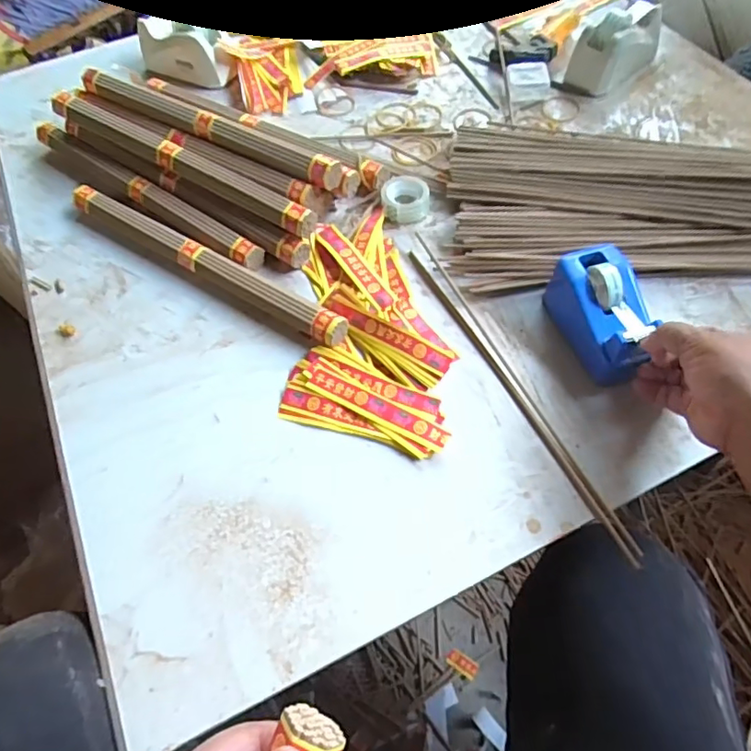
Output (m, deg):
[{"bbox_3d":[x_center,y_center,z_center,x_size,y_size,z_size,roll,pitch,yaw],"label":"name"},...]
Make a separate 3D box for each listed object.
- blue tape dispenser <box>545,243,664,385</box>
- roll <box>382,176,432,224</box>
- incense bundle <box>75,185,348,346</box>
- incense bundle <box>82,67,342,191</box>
[{"bbox_3d":[0.182,-0.051,0.442,0.054,0.056,0.099,-17,59,-7],"label":"blue tape dispenser"},{"bbox_3d":[0.029,-0.173,0.552,0.046,0.019,0.046,-1,59,2],"label":"roll"},{"bbox_3d":[-0.159,-0.107,0.520,0.311,0.022,0.030,29,64,19],"label":"incense bundle"},{"bbox_3d":[-0.167,-0.251,0.560,0.310,0.023,0.030,27,64,18],"label":"incense bundle"}]

